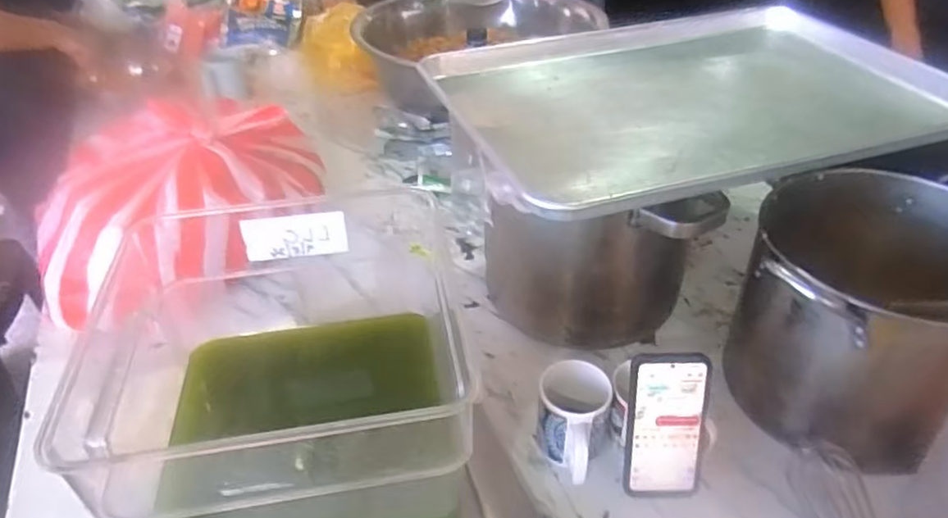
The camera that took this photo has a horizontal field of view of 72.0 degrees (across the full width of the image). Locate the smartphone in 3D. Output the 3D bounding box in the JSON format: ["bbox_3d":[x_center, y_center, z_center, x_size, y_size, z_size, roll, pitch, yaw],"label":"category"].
[{"bbox_3d":[0.201,0.174,0.678,0.079,0.164,0.011,-2,19,3],"label":"smartphone"}]

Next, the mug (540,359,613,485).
[{"bbox_3d":[0.104,0.183,0.714,0.074,0.099,0.097,12,40,16],"label":"mug"}]

